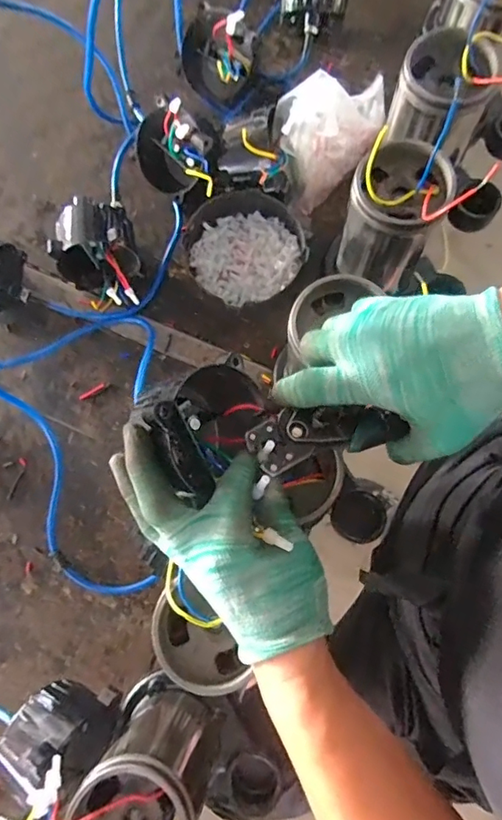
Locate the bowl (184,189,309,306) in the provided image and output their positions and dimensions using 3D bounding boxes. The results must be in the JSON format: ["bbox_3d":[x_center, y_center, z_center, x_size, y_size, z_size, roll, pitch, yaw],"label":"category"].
[{"bbox_3d":[-0.010,-0.196,0.605,0.148,0.046,0.138,32,81,7],"label":"bowl"}]

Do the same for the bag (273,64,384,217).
[{"bbox_3d":[0.092,-0.352,0.590,0.092,0.115,0.193,39,82,10],"label":"bag"}]

